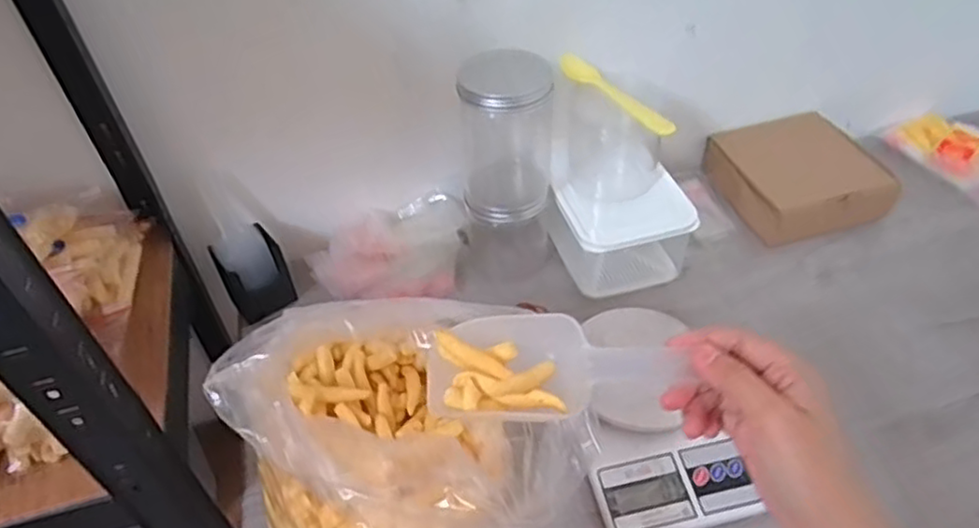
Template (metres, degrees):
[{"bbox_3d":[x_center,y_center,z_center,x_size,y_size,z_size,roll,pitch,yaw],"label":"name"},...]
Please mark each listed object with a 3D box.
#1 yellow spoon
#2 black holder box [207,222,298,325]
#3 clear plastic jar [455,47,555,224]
[{"bbox_3d":[0.121,-0.165,0.644,0.020,0.019,0.147,-26,49,-21],"label":"yellow spoon"},{"bbox_3d":[-0.252,0.018,0.729,0.067,0.094,0.057,-29,50,-23],"label":"black holder box"},{"bbox_3d":[0.018,-0.120,0.675,0.084,0.153,0.079,-2,45,2],"label":"clear plastic jar"}]

